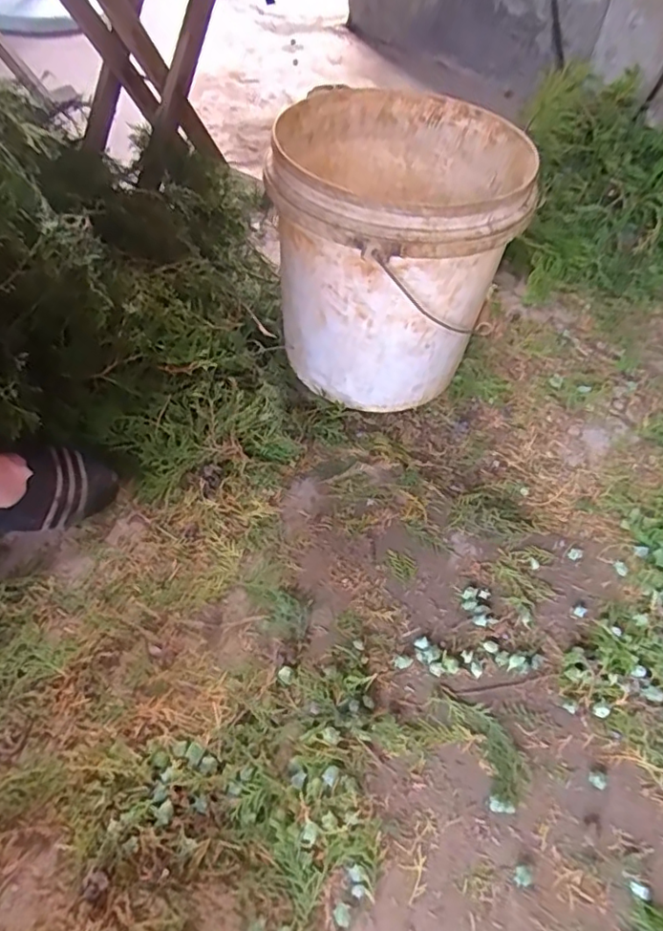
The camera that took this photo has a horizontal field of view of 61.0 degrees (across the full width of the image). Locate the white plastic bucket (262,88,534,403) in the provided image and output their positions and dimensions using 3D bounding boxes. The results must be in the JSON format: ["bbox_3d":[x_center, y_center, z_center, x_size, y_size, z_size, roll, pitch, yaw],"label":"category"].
[{"bbox_3d":[0.068,-0.230,0.642,0.235,0.256,0.268,10,50,5],"label":"white plastic bucket"}]

